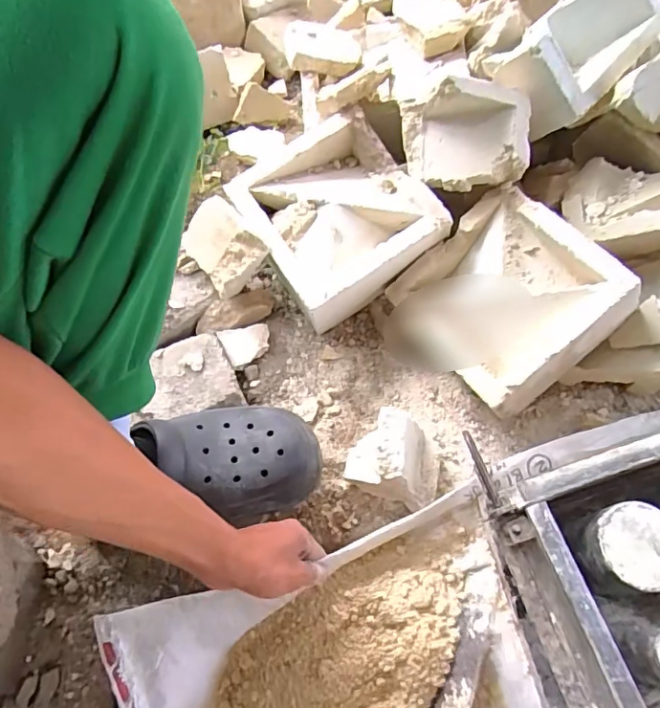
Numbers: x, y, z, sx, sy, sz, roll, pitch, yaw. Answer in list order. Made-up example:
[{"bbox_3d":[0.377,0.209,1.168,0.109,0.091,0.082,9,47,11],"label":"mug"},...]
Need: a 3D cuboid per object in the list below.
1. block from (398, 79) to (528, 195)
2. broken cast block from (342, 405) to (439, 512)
[{"bbox_3d":[0.153,-0.248,0.614,0.145,0.070,0.113,6,106,17],"label":"block"},{"bbox_3d":[0.074,0.114,0.571,0.095,0.078,0.082,25,69,10],"label":"broken cast block"}]

